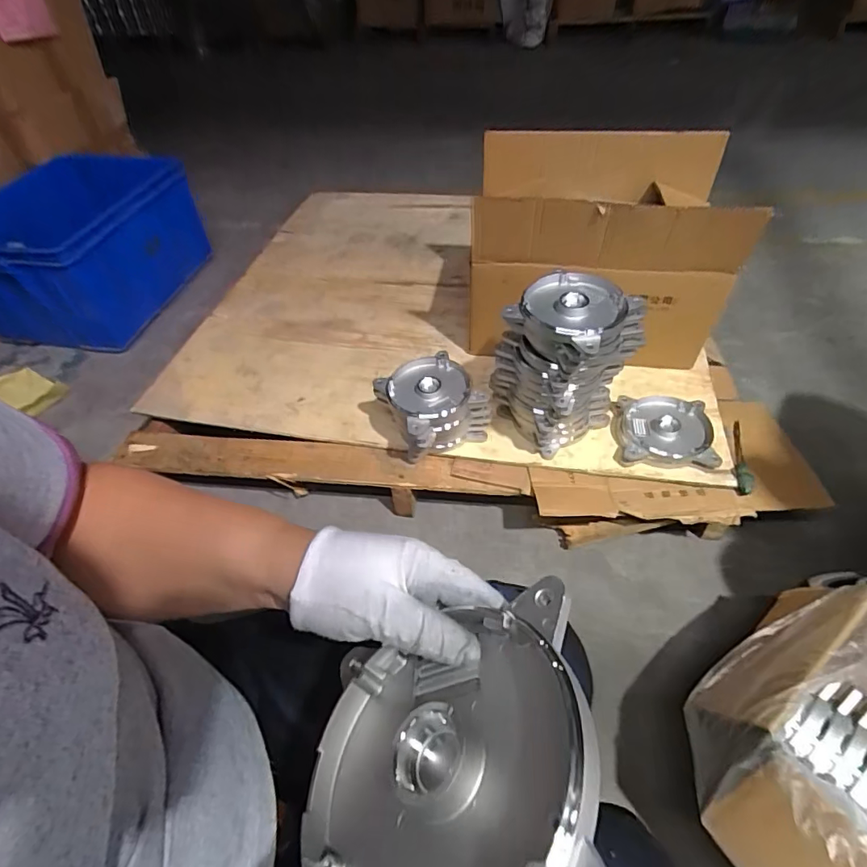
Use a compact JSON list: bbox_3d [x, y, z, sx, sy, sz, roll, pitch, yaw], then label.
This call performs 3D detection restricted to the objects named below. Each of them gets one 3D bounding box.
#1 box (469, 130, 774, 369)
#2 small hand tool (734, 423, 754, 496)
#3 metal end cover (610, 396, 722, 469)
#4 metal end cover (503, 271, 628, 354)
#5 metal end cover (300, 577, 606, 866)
[{"bbox_3d":[0.291,-0.332,0.912,0.418,0.316,0.279,6,50,10],"label":"box"},{"bbox_3d":[0.487,0.033,0.777,0.025,0.027,0.142,12,51,15],"label":"small hand tool"},{"bbox_3d":[0.373,0.001,0.803,0.142,0.042,0.130,7,50,11],"label":"metal end cover"},{"bbox_3d":[0.191,-0.177,0.662,0.131,0.030,0.145,30,57,27],"label":"metal end cover"},{"bbox_3d":[0.006,0.150,0.219,0.137,0.031,0.135,-26,27,20],"label":"metal end cover"}]

